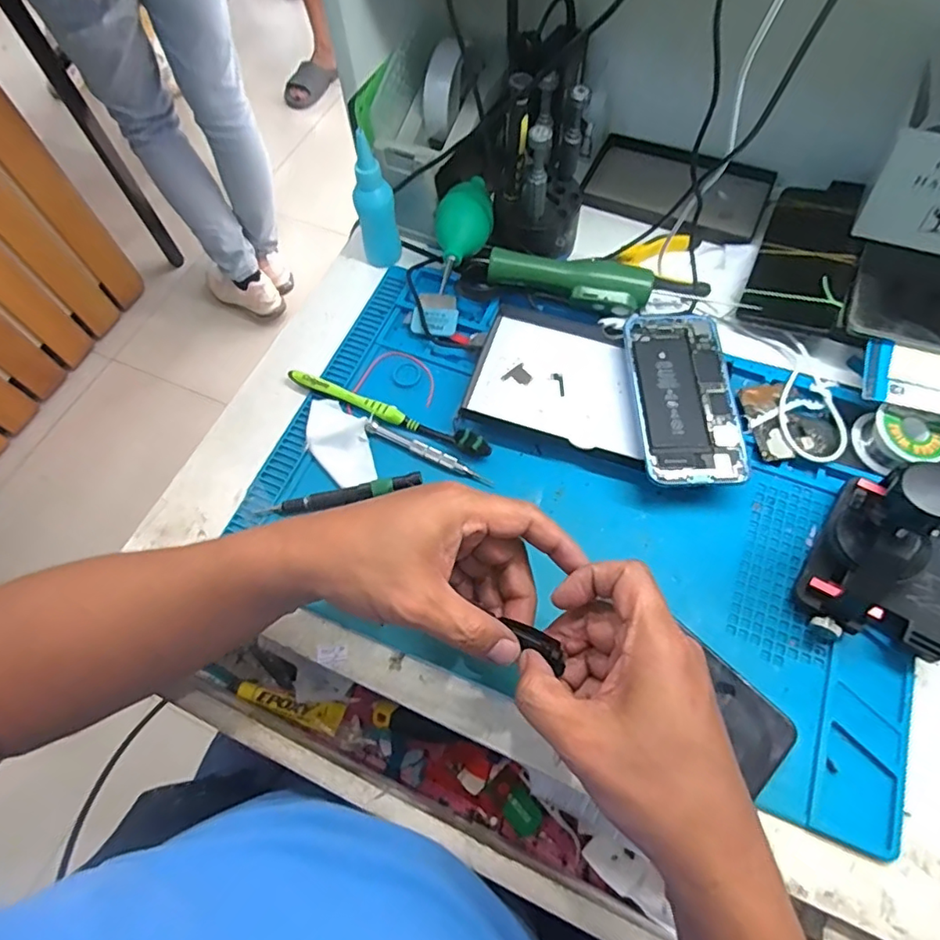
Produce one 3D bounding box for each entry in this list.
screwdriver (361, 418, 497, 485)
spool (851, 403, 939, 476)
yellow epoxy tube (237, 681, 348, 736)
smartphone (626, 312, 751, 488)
[{"bbox_3d":[-0.032,-0.014,0.445,0.107,0.009,0.011,24,67,14],"label":"screwdriver"},{"bbox_3d":[0.323,-0.024,0.428,0.050,0.033,0.048,-1,64,2],"label":"spool"},{"bbox_3d":[-0.145,0.191,0.463,0.086,0.009,0.022,13,65,9],"label":"yellow epoxy tube"},{"bbox_3d":[0.164,-0.060,0.439,0.073,0.005,0.153,1,65,1],"label":"smartphone"}]

